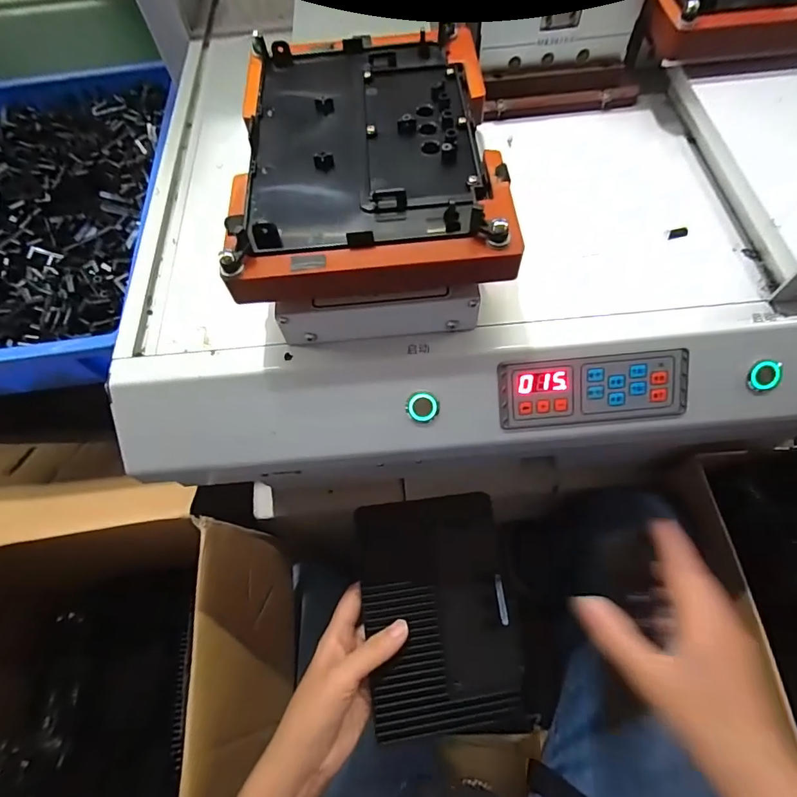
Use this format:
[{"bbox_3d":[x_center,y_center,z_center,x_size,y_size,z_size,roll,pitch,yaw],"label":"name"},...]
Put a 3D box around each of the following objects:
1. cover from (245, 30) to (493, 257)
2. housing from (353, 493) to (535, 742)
[{"bbox_3d":[-0.021,-0.166,0.288,0.134,0.014,0.183,-5,63,1],"label":"cover"},{"bbox_3d":[0.036,0.189,0.409,0.127,0.019,0.195,-6,77,-6],"label":"housing"}]

